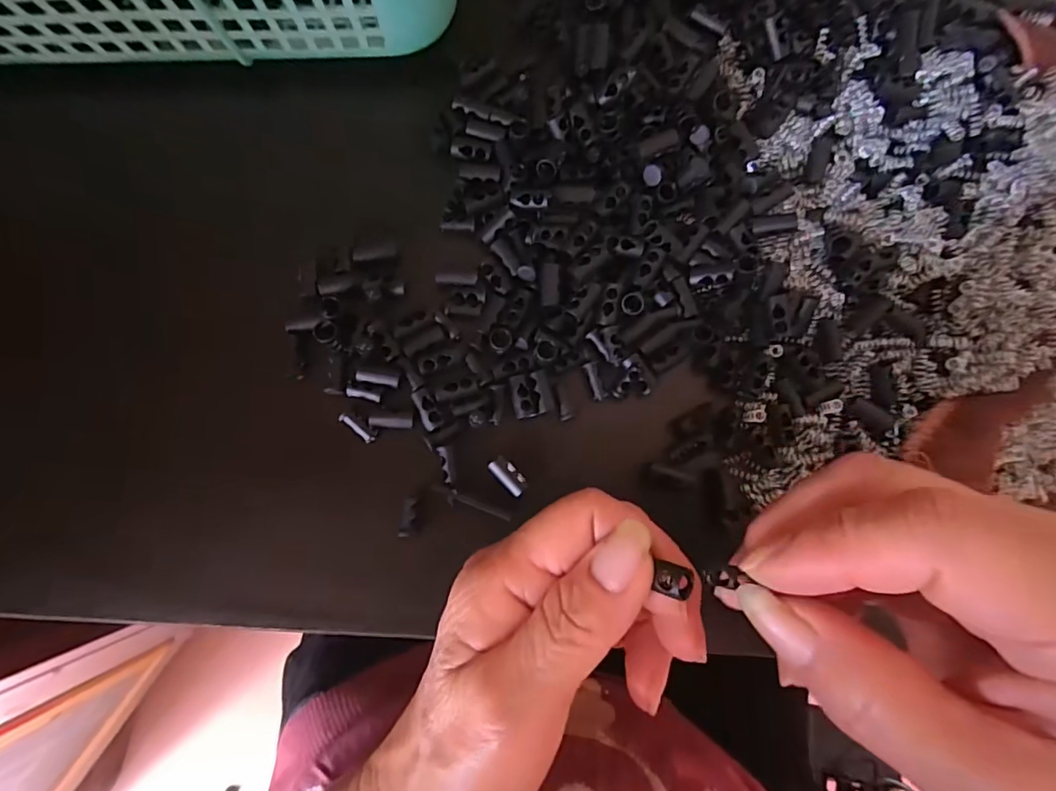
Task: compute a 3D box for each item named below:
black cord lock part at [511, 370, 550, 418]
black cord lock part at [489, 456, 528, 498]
[{"bbox_3d":[0.001,0.000,0.230,0.014,0.004,0.018,-12,83,-8],"label":"black cord lock part"},{"bbox_3d":[-0.008,0.033,0.226,0.009,0.005,0.018,-43,88,-10],"label":"black cord lock part"}]

